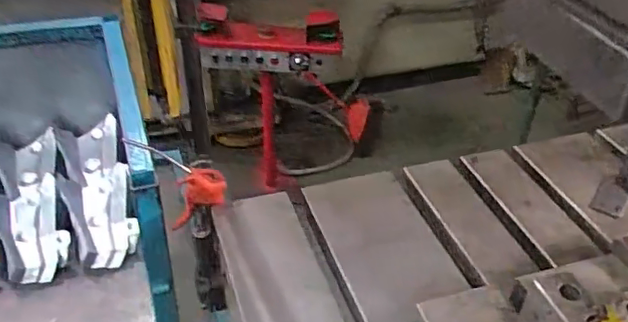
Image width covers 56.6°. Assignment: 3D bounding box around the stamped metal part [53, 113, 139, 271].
[{"bbox_3d":[-0.468,0.058,1.257,0.136,0.087,0.342,-12,60,-18],"label":"stamped metal part"}]

